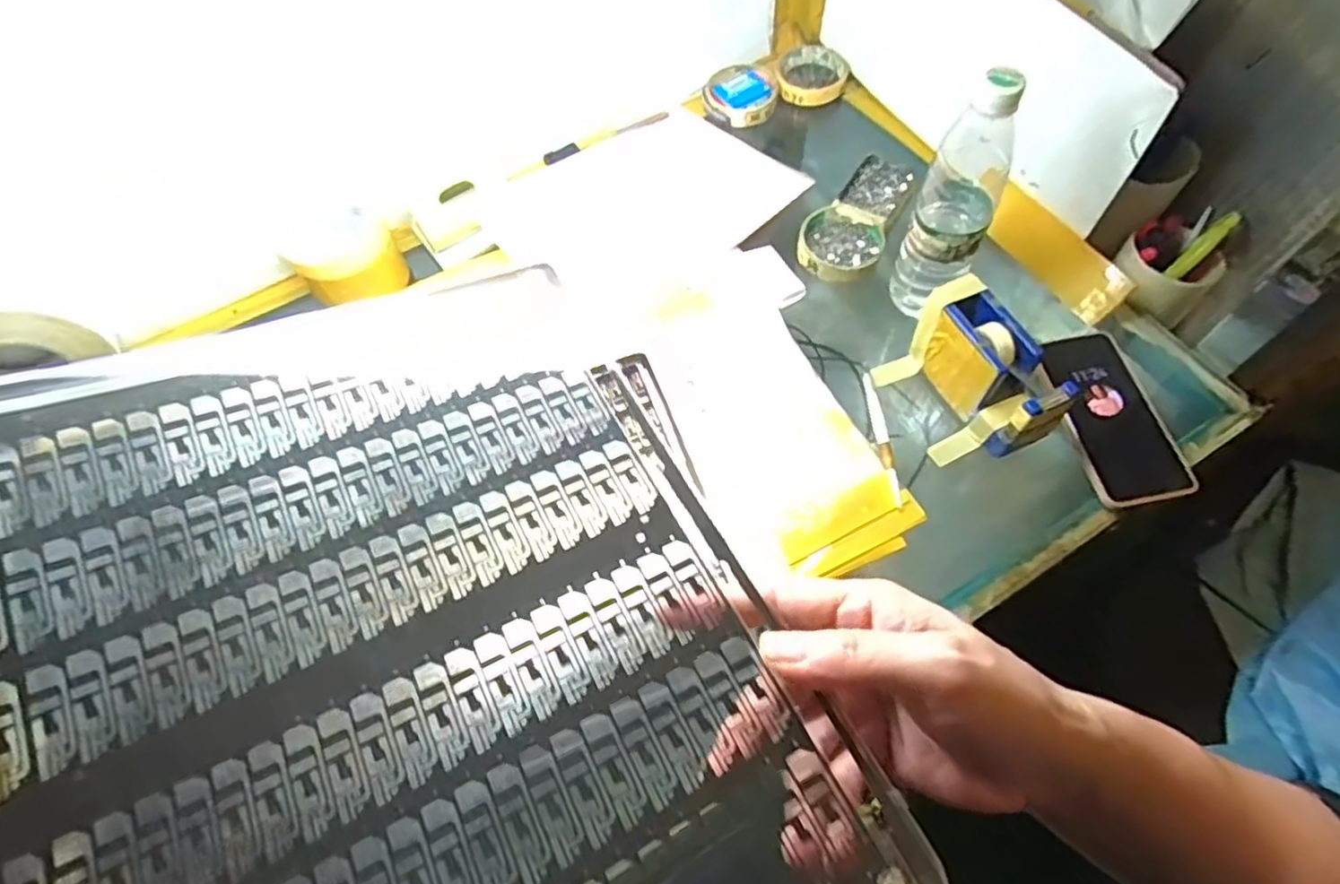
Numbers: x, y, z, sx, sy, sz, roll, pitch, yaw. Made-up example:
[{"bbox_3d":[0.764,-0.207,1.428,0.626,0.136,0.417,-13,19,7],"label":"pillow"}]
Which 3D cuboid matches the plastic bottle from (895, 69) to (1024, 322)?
[{"bbox_3d":[0.234,-0.193,0.581,0.060,0.223,0.059,24,66,15],"label":"plastic bottle"}]

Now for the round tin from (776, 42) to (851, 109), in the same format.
[{"bbox_3d":[0.172,-0.440,0.851,0.084,0.029,0.091,-1,62,3],"label":"round tin"}]

